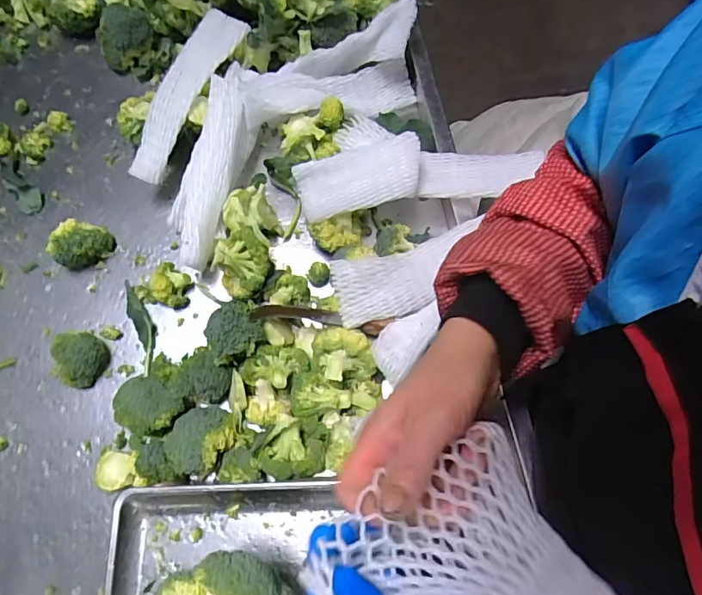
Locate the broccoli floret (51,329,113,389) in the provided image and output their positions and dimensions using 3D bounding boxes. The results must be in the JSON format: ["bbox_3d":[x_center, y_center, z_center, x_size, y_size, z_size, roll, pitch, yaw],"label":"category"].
[{"bbox_3d":[-0.305,0.067,0.548,0.054,0.042,0.058,-1,71,2],"label":"broccoli floret"}]

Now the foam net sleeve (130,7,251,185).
[{"bbox_3d":[-0.205,-0.251,0.604,0.050,0.041,0.232,25,73,10],"label":"foam net sleeve"}]

